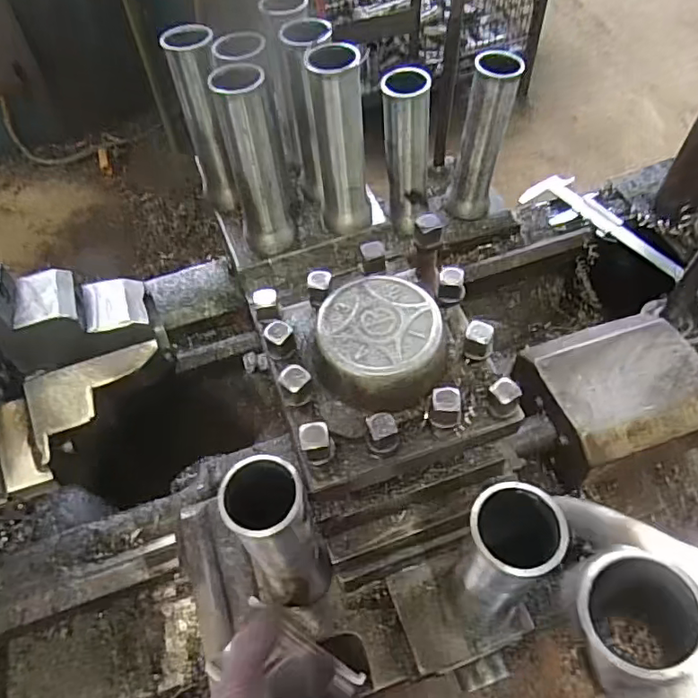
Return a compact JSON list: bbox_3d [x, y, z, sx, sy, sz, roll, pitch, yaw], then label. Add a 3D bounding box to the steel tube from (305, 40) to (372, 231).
[{"bbox_3d":[-0.009,-0.213,0.594,0.051,0.197,0.050,-9,56,-2],"label":"steel tube"}]

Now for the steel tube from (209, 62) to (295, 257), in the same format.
[{"bbox_3d":[-0.094,-0.183,0.580,0.047,0.193,0.048,-7,56,-1],"label":"steel tube"}]

